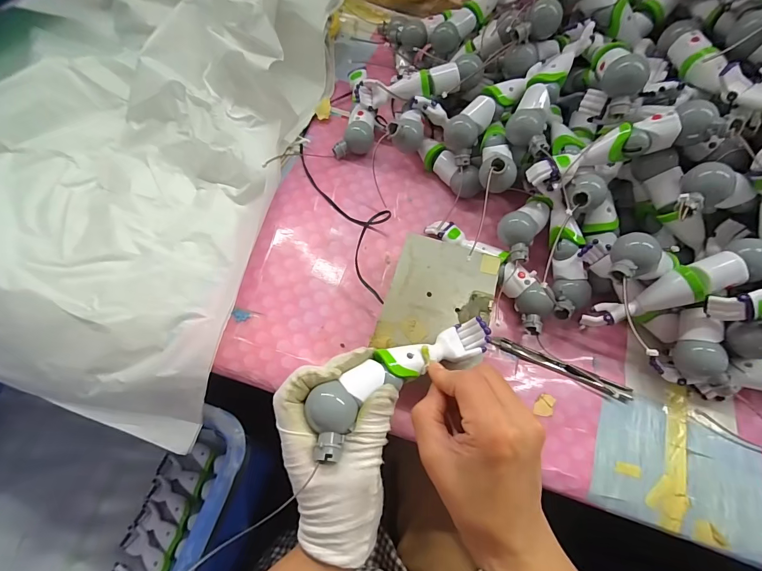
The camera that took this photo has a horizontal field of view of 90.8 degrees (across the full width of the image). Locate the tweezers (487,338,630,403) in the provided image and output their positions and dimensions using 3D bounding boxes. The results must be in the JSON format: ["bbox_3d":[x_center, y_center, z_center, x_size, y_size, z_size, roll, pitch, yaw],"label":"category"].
[{"bbox_3d":[0.171,0.077,0.354,0.133,0.011,0.014,23,64,9],"label":"tweezers"}]

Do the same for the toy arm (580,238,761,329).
[{"bbox_3d":[0.253,0.005,0.327,0.148,0.029,0.030,-27,71,21],"label":"toy arm"}]

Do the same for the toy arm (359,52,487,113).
[{"bbox_3d":[0.042,-0.235,0.433,0.144,0.031,0.039,-6,70,12],"label":"toy arm"}]

